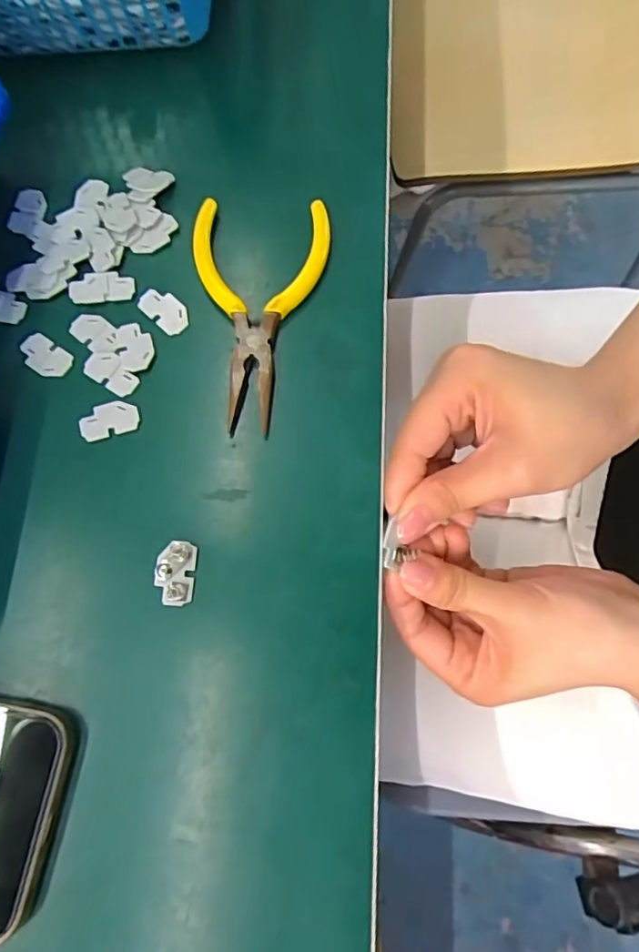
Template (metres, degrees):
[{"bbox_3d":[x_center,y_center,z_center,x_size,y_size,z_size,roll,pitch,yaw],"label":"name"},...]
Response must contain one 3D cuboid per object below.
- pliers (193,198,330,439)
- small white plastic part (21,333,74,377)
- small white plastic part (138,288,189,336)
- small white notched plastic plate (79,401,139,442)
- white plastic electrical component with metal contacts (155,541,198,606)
[{"bbox_3d":[-0.029,-0.079,0.271,0.066,0.010,0.118,-1,75,1],"label":"pliers"},{"bbox_3d":[-0.131,-0.057,0.270,0.027,0.004,0.016,33,77,9],"label":"small white plastic part"},{"bbox_3d":[-0.075,-0.081,0.274,0.027,0.004,0.016,41,79,11],"label":"small white plastic part"},{"bbox_3d":[-0.097,-0.026,0.260,0.027,0.004,0.016,-13,75,-3],"label":"small white notched plastic plate"},{"bbox_3d":[-0.061,0.041,0.240,0.015,0.004,0.026,5,75,2],"label":"white plastic electrical component with metal contacts"}]

